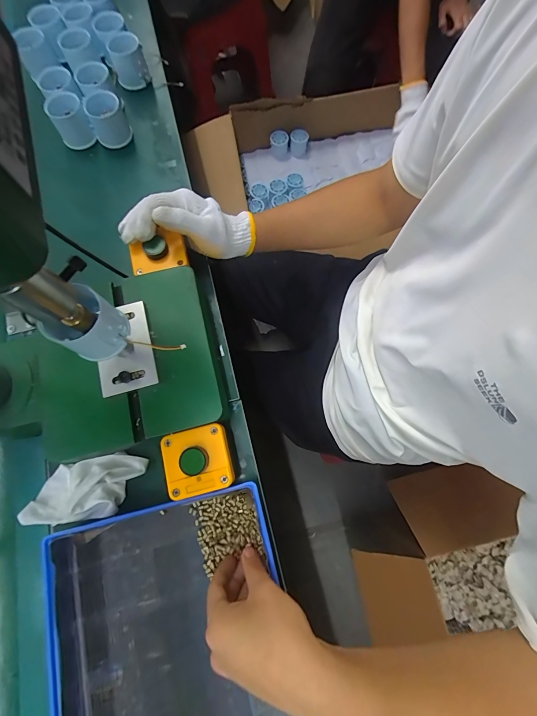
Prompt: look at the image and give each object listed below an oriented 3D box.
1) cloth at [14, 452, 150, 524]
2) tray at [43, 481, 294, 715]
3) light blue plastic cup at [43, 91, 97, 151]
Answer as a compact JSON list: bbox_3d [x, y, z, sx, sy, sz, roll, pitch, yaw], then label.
[{"bbox_3d":[-0.219,0.155,0.372,0.148,0.035,0.065,-12,76,-2],"label":"cloth"},{"bbox_3d":[-0.095,0.318,0.318,0.245,0.044,0.317,-14,76,-3],"label":"tray"},{"bbox_3d":[-0.304,-0.366,0.489,0.053,0.048,0.056,-27,77,-6],"label":"light blue plastic cup"}]

